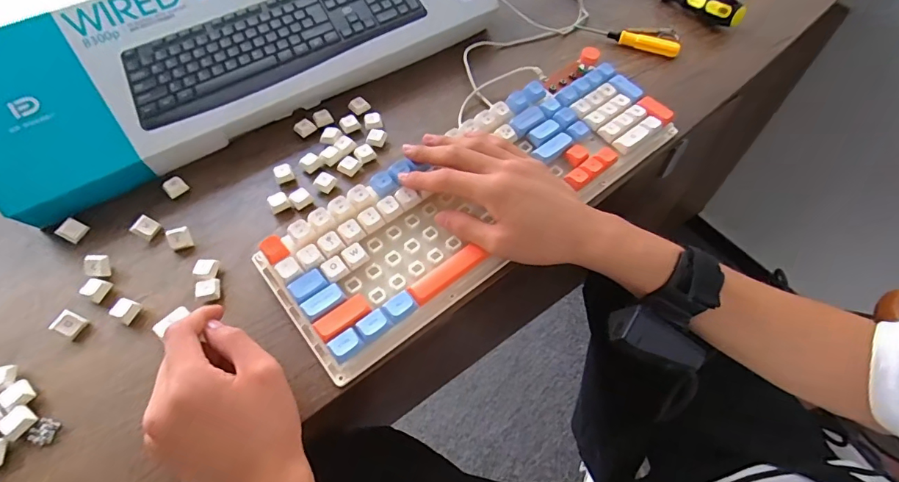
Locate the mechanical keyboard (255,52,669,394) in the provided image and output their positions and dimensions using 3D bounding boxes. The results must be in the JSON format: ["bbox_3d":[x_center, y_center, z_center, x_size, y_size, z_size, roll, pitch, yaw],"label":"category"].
[{"bbox_3d":[0.032,-0.048,0.403,0.392,0.048,0.125,-36,60,-20],"label":"mechanical keyboard"}]

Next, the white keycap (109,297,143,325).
[{"bbox_3d":[-0.259,0.057,0.359,0.019,0.012,0.017,16,58,11],"label":"white keycap"}]

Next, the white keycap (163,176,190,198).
[{"bbox_3d":[-0.262,-0.051,0.428,0.018,0.010,0.018,39,65,23],"label":"white keycap"}]

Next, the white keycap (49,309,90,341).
[{"bbox_3d":[-0.298,0.066,0.351,0.014,0.015,0.018,24,60,16],"label":"white keycap"}]

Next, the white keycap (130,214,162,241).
[{"bbox_3d":[-0.270,-0.012,0.400,0.016,0.013,0.018,19,59,13],"label":"white keycap"}]

